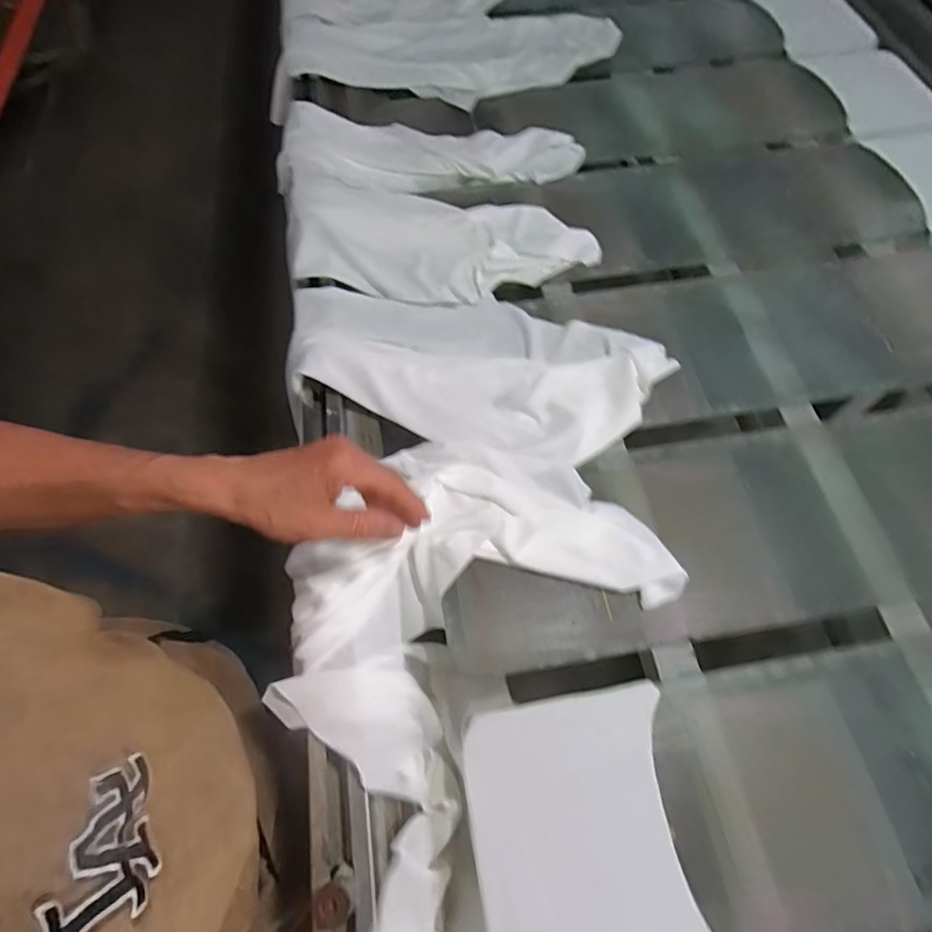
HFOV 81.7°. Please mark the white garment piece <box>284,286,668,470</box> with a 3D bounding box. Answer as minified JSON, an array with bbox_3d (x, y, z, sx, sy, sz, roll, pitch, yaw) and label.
[{"bbox_3d":[0.002,-0.125,0.611,0.426,0.052,0.212,18,64,9],"label":"white garment piece"}]

